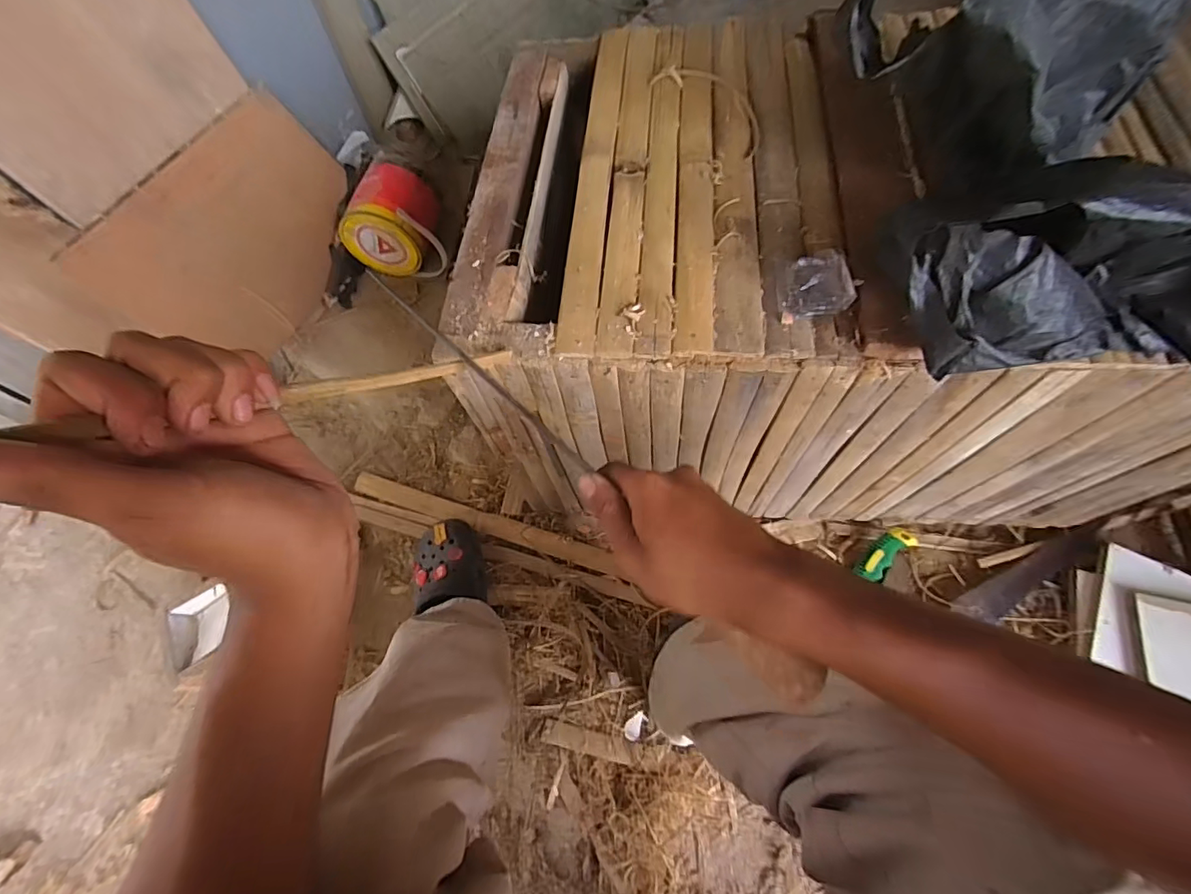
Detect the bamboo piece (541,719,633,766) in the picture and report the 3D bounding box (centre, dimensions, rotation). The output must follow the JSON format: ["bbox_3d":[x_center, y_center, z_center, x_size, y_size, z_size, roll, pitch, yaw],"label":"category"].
[{"bbox_3d":[-0.011,0.407,0.693,0.127,0.005,0.029,7,67,14],"label":"bamboo piece"}]

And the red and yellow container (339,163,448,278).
[{"bbox_3d":[-0.393,-0.443,0.983,0.172,0.136,0.136,6,65,6],"label":"red and yellow container"}]

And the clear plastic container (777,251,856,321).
[{"bbox_3d":[0.180,-0.134,0.410,0.054,0.018,0.057,-1,65,3],"label":"clear plastic container"}]

